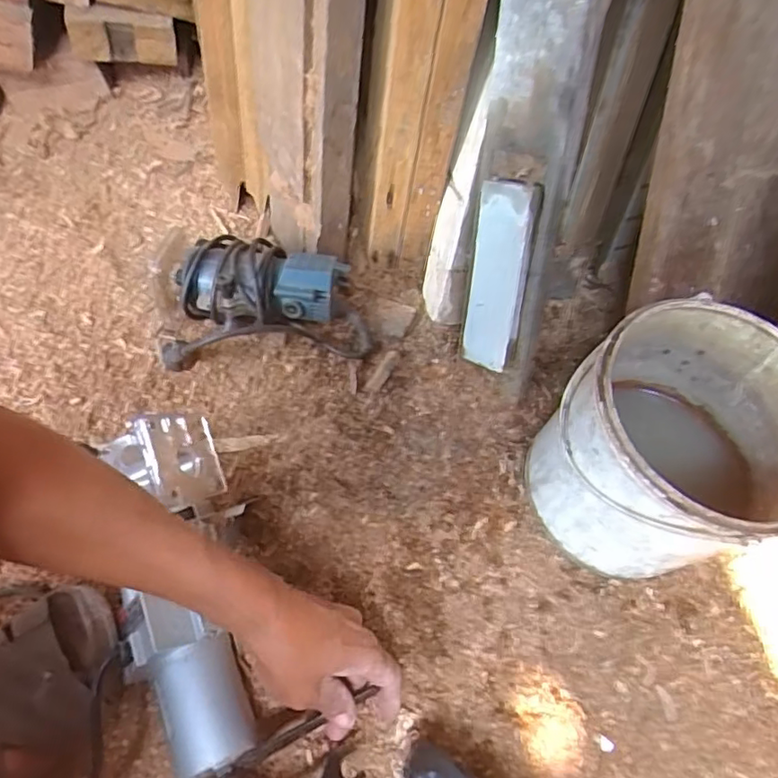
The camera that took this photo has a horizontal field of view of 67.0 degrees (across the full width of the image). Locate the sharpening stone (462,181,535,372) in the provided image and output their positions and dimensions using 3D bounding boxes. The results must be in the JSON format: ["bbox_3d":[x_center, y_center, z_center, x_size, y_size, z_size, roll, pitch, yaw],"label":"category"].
[{"bbox_3d":[0.101,-0.103,0.557,0.051,0.175,0.011,18,32,24],"label":"sharpening stone"}]

